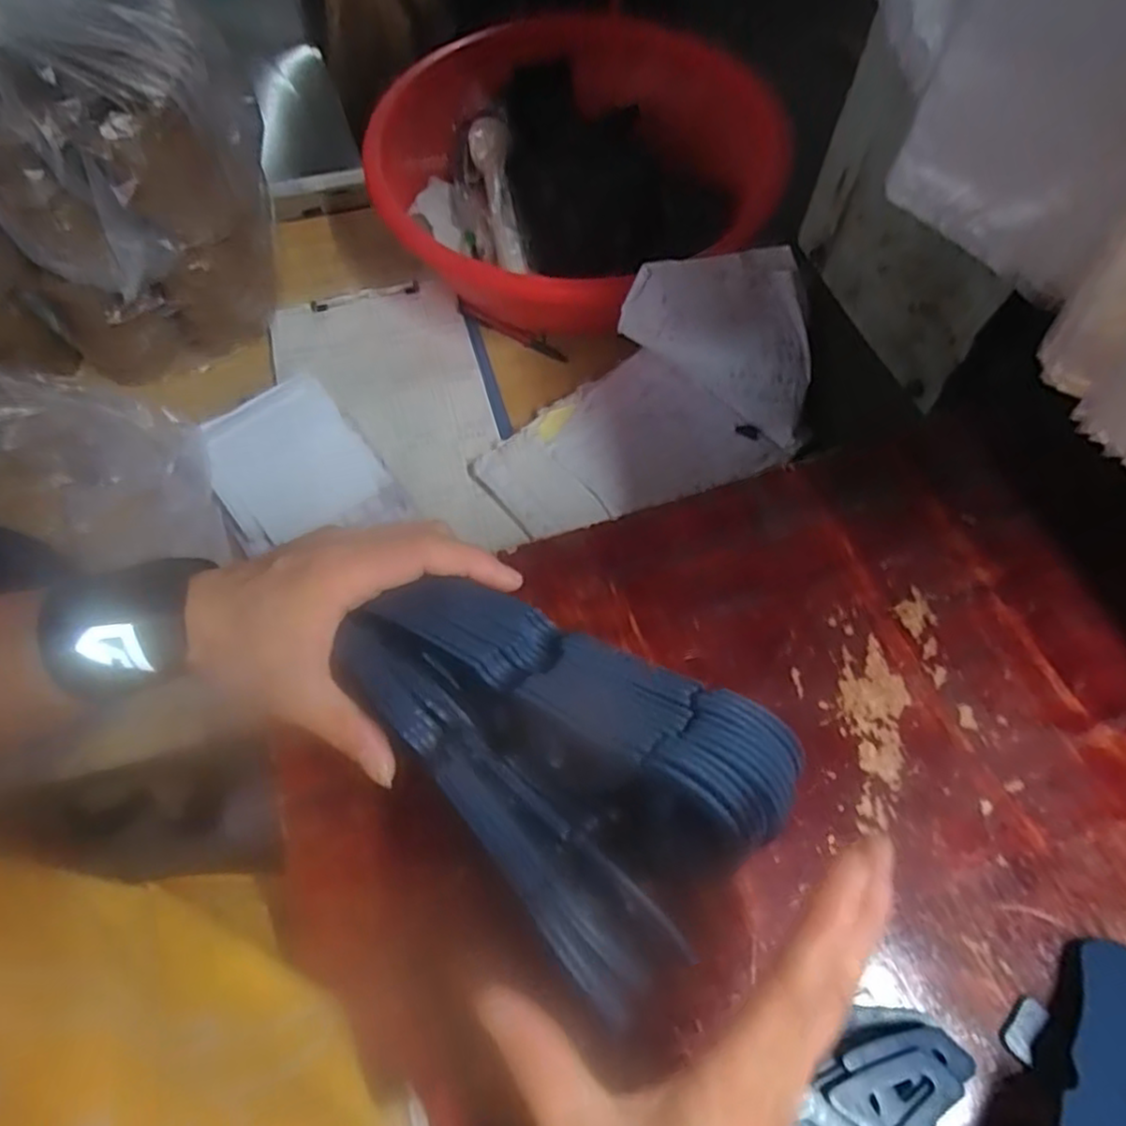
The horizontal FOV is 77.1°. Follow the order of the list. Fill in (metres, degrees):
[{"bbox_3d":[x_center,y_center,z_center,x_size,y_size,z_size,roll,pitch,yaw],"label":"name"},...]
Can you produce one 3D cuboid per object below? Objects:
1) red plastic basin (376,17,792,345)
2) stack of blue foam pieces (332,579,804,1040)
[{"bbox_3d":[0.026,-0.403,0.729,0.397,0.119,0.394,0,63,-1],"label":"red plastic basin"},{"bbox_3d":[-0.006,0.068,0.258,0.155,0.048,0.099,36,68,18],"label":"stack of blue foam pieces"}]

